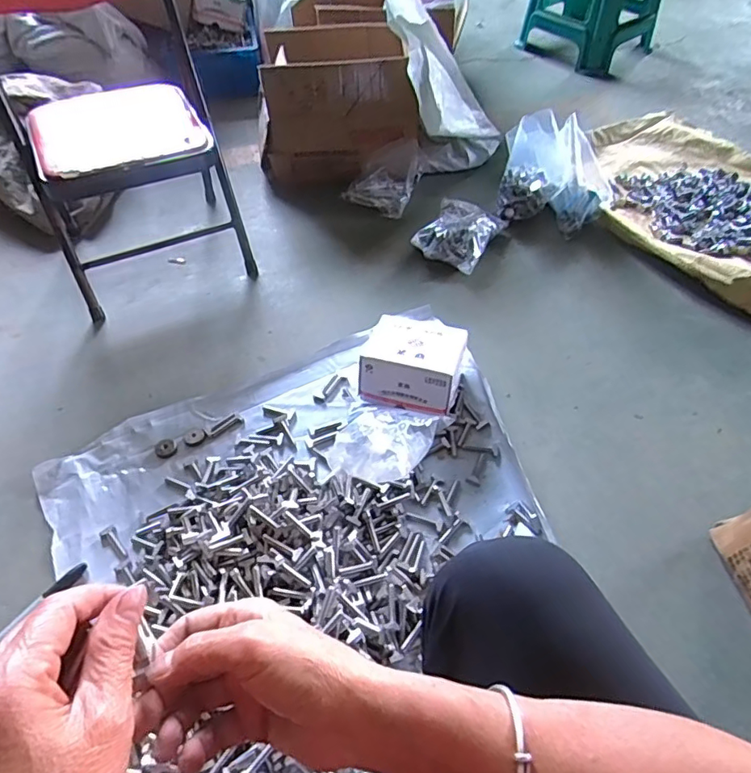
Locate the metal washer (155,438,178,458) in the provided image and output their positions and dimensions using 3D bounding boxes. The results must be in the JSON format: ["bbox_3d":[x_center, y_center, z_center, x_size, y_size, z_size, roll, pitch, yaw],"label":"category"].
[{"bbox_3d":[-0.323,0.094,0.824,0.032,0.004,0.032,0,53,0],"label":"metal washer"}]

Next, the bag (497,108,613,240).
[{"bbox_3d":[0.371,-0.443,1.109,0.226,0.172,0.145,22,55,17],"label":"bag"}]

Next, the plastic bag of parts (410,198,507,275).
[{"bbox_3d":[0.171,-0.320,1.108,0.141,0.058,0.186,23,55,18],"label":"plastic bag of parts"}]

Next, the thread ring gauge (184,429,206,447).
[{"bbox_3d":[-0.281,0.080,0.836,0.032,0.004,0.031,0,53,0],"label":"thread ring gauge"}]

